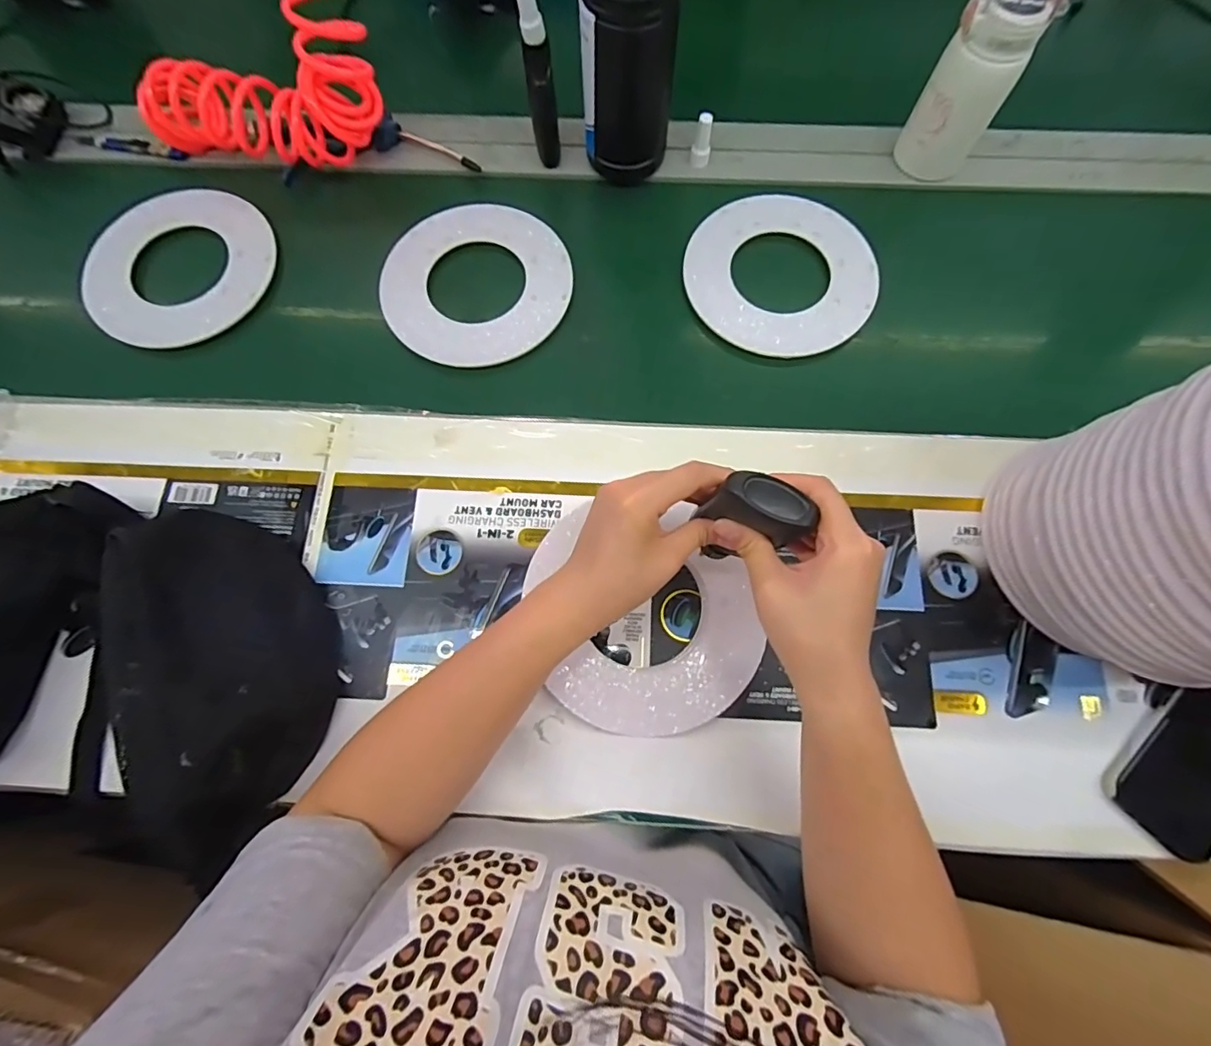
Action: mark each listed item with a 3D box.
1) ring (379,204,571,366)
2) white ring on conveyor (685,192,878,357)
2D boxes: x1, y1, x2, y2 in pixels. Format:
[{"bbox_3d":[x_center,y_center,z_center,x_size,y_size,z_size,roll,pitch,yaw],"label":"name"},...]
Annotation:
[{"bbox_3d":[-0.132,-0.249,0.545,0.189,0.011,0.195,0,74,1],"label":"ring"},{"bbox_3d":[0.180,-0.261,0.554,0.185,0.011,0.184,0,74,1],"label":"white ring on conveyor"}]

